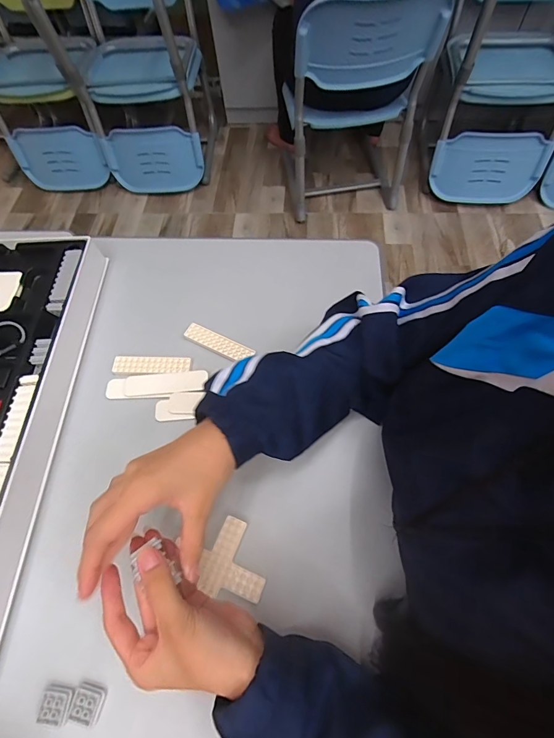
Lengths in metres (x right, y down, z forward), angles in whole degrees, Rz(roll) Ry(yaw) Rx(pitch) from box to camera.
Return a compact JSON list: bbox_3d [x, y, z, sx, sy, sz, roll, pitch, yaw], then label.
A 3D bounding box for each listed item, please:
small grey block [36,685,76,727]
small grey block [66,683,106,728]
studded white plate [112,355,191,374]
[{"bbox_3d":[-0.202,0.307,0.333,0.029,0.006,0.026,1,63,3],"label":"small grey block"},{"bbox_3d":[-0.174,0.307,0.331,0.028,0.005,0.029,9,64,8],"label":"small grey block"},{"bbox_3d":[-0.165,-0.005,0.481,0.101,0.004,0.027,1,63,3],"label":"studded white plate"}]

